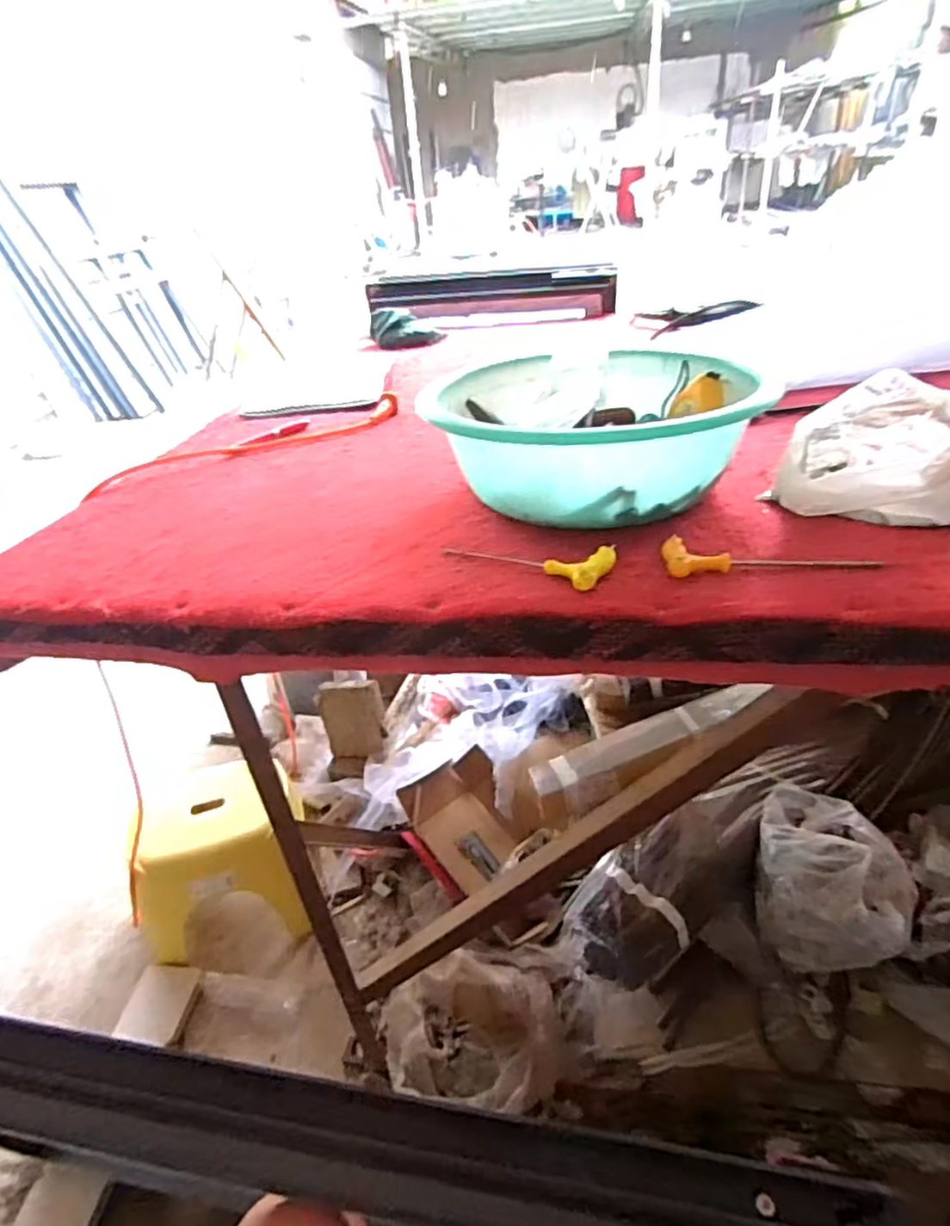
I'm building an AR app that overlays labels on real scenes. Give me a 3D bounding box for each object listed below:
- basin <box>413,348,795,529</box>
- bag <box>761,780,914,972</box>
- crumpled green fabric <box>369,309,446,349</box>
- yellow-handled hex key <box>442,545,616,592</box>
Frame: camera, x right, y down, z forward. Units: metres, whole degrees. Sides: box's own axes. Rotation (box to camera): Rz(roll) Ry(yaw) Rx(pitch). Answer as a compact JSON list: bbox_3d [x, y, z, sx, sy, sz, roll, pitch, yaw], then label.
[{"bbox_3d":[0.108,-0.173,0.659,0.284,0.100,0.284,-1,33,6],"label":"basin"},{"bbox_3d":[0.441,0.339,0.843,0.169,0.122,0.187,12,36,25],"label":"bag"},{"bbox_3d":[-0.139,-0.583,1.377,0.147,0.067,0.071,-8,33,-5],"label":"crumpled green fabric"},{"bbox_3d":[0.042,-0.050,0.549,0.146,0.012,0.057,17,39,31],"label":"yellow-handled hex key"}]

